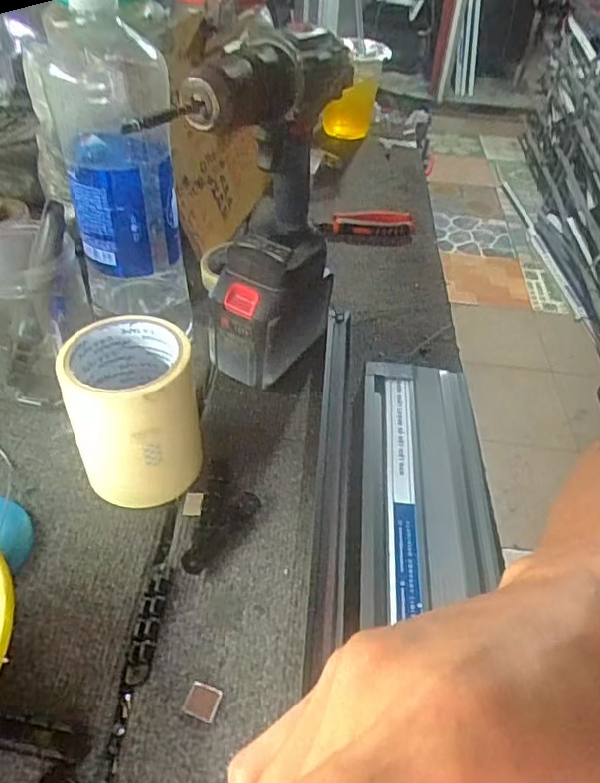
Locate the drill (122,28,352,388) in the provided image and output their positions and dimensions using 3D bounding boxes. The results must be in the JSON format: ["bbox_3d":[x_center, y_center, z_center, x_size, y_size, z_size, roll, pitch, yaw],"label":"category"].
[{"bbox_3d":[-0.033,-0.125,0.506,0.071,0.300,0.177,27,47,20],"label":"drill"}]

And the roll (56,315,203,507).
[{"bbox_3d":[-0.129,0.018,0.473,0.089,0.123,0.087,4,43,-4],"label":"roll"}]

